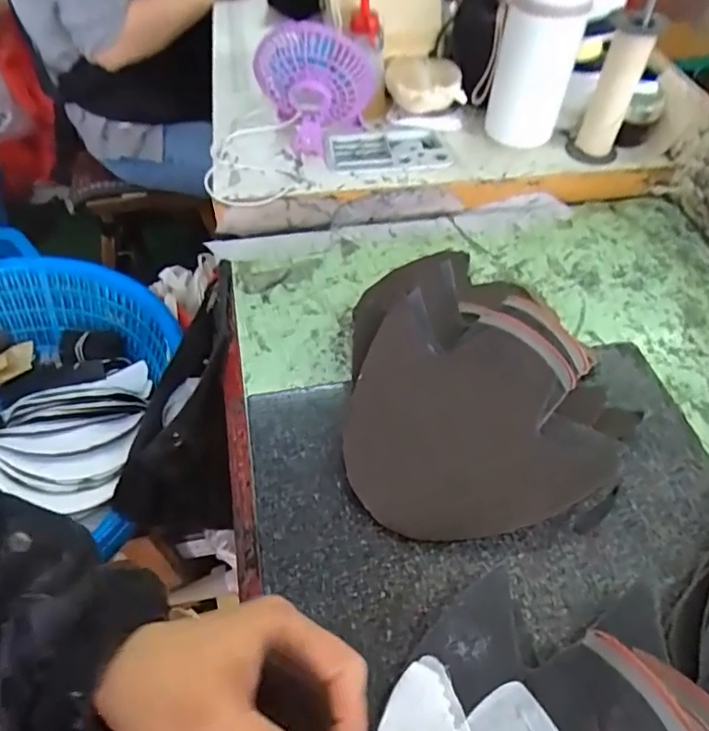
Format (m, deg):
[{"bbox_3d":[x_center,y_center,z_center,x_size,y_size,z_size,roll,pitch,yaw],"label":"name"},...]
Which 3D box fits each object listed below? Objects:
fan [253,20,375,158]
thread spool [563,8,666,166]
[{"bbox_3d":[-0.043,-0.316,0.621,0.129,0.126,0.084,-7,52,-7],"label":"fan"},{"bbox_3d":[0.288,-0.308,0.612,0.056,0.151,0.065,20,54,13],"label":"thread spool"}]

